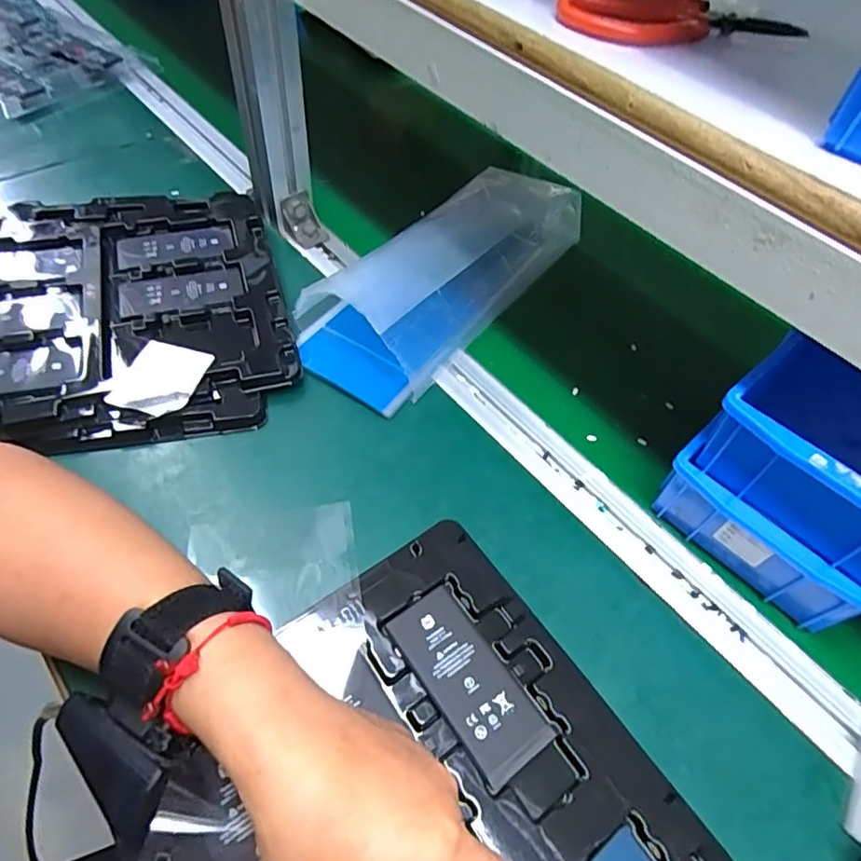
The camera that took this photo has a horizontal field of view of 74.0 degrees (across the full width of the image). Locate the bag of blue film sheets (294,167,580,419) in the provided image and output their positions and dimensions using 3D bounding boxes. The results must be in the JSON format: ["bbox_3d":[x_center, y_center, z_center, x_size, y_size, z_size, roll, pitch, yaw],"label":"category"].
[{"bbox_3d":[0.013,-0.138,0.481,0.116,0.059,0.281,35,58,19],"label":"bag of blue film sheets"}]

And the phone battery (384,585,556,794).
[{"bbox_3d":[0.020,0.136,0.313,0.042,0.009,0.098,-28,62,-24],"label":"phone battery"}]

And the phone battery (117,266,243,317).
[{"bbox_3d":[-0.199,-0.111,0.457,0.094,0.007,0.037,-14,57,-16],"label":"phone battery"}]

